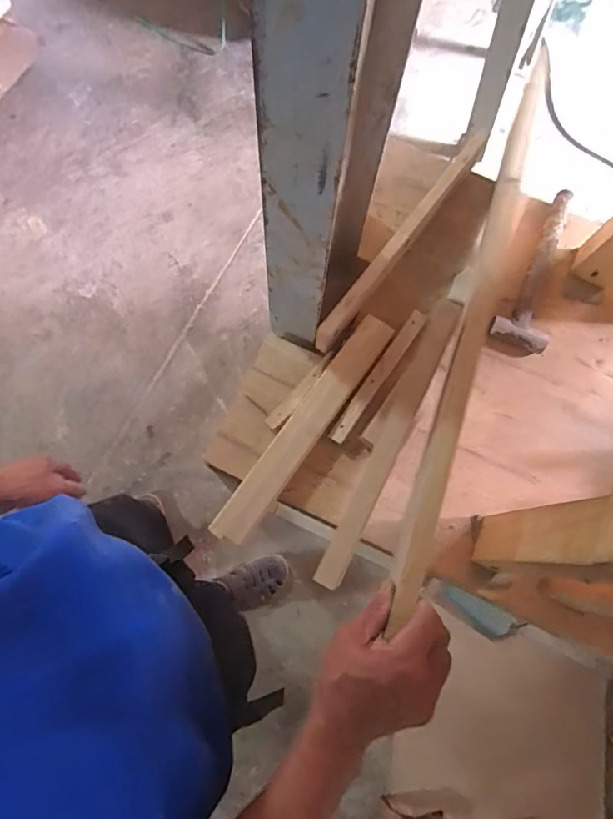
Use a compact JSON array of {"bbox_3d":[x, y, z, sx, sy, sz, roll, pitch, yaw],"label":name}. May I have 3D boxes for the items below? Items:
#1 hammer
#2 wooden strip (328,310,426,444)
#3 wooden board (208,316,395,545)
[{"bbox_3d":[0.365,-0.216,0.775,0.081,0.027,0.266,25,76,4],"label":"hammer"},{"bbox_3d":[0.102,-0.048,0.726,0.024,0.020,0.221,35,77,6],"label":"wooden strip"},{"bbox_3d":[0.000,0.022,0.697,0.051,0.020,0.362,35,77,6],"label":"wooden board"}]

